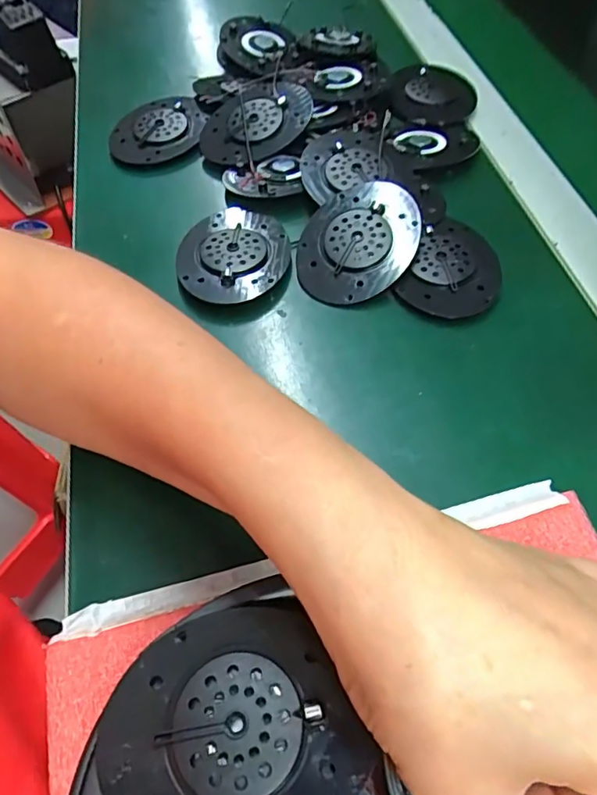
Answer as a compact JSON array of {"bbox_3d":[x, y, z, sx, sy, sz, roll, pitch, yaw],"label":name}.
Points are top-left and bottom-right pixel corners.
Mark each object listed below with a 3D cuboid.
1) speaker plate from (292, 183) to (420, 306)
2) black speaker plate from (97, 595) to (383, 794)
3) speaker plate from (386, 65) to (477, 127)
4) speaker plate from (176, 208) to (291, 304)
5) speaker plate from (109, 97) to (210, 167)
[{"bbox_3d":[0.036,-0.096,0.329,0.066,0.007,0.087,14,75,15],"label":"speaker plate"},{"bbox_3d":[-0.023,0.106,0.171,0.076,0.009,0.069,-24,60,-15],"label":"black speaker plate"},{"bbox_3d":[0.105,-0.237,0.426,0.065,0.015,0.076,17,60,13],"label":"speaker plate"},{"bbox_3d":[-0.040,-0.091,0.333,0.066,0.008,0.083,-4,57,0],"label":"speaker plate"},{"bbox_3d":[-0.107,-0.204,0.410,0.074,0.013,0.062,-17,58,-9],"label":"speaker plate"}]

